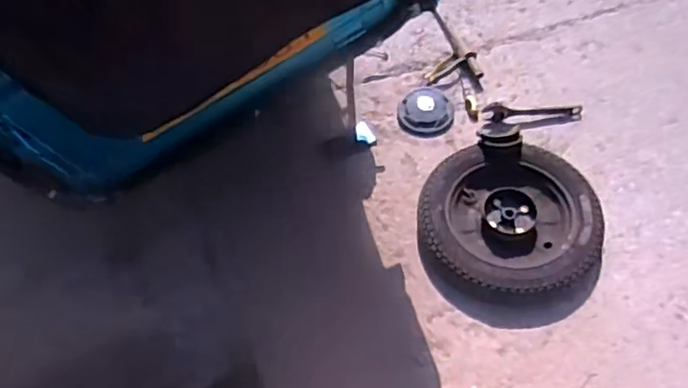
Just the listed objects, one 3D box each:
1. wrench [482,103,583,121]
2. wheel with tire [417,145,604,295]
[{"bbox_3d":[0.560,-0.242,1.815,0.279,0.013,0.064,4,49,12],"label":"wrench"},{"bbox_3d":[0.428,0.051,1.542,0.468,0.115,0.413,-7,56,-2],"label":"wheel with tire"}]

